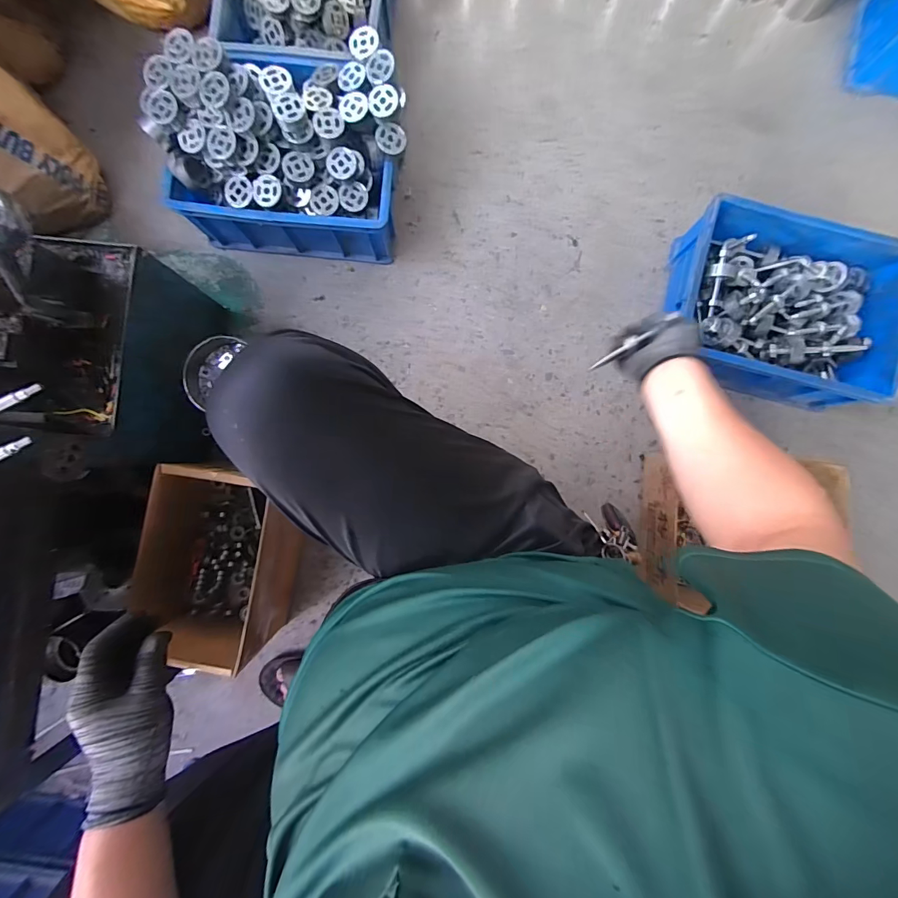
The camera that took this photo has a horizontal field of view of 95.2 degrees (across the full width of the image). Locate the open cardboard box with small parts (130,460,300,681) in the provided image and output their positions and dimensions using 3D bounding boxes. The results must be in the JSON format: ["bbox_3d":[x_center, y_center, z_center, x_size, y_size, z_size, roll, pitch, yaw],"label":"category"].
[{"bbox_3d":[-0.394,0.196,0.730,0.207,0.172,0.303,14,87,0],"label":"open cardboard box with small parts"}]

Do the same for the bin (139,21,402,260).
[{"bbox_3d":[-0.296,-0.554,0.768,0.418,0.222,0.289,3,87,-1],"label":"bin"}]

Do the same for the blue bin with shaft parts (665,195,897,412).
[{"bbox_3d":[0.633,-0.273,0.801,0.401,0.154,0.301,18,88,-1],"label":"blue bin with shaft parts"}]

